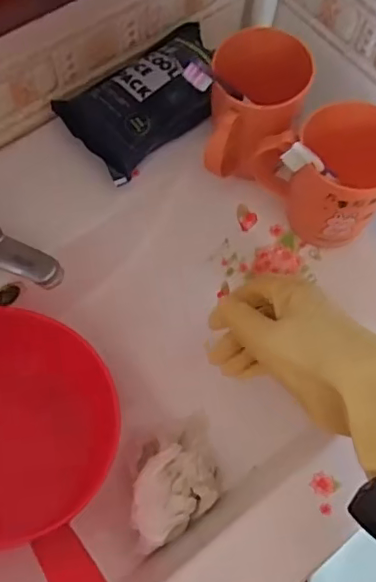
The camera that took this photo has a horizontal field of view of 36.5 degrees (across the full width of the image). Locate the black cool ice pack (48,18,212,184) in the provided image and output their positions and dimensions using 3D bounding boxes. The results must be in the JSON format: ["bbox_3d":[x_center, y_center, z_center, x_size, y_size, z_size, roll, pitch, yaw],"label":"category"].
[{"bbox_3d":[-0.031,-0.194,0.553,0.178,0.027,0.104,-37,73,-17],"label":"black cool ice pack"}]

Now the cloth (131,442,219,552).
[{"bbox_3d":[-0.013,0.172,0.490,0.091,0.056,0.060,-39,74,-18],"label":"cloth"}]

